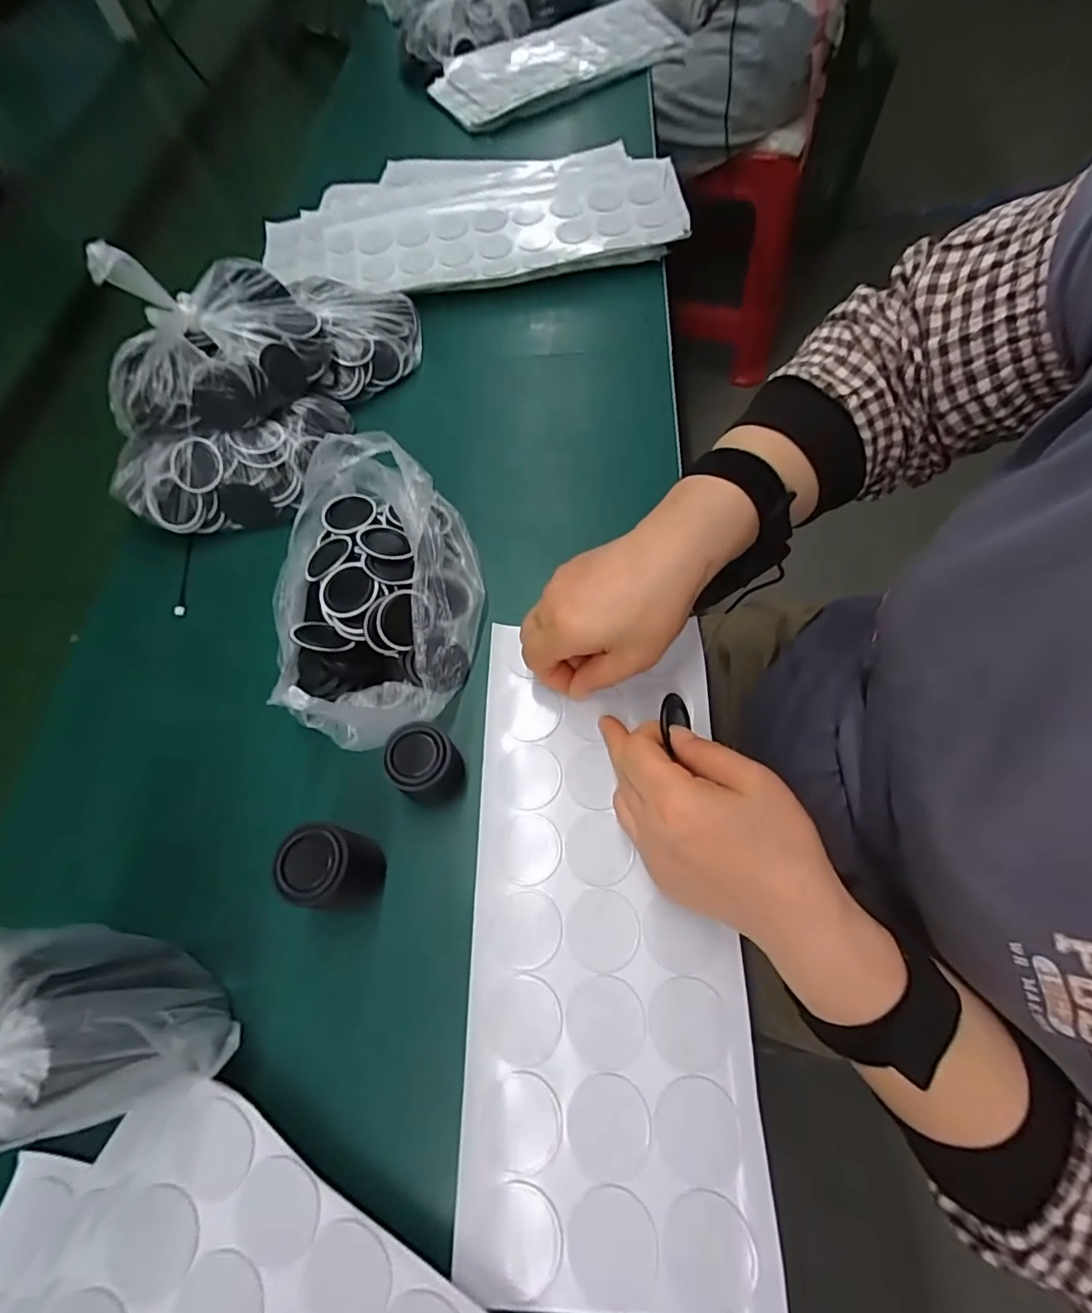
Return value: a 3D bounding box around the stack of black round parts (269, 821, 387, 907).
[{"bbox_3d":[-0.115,0.113,0.290,0.036,0.053,0.035,4,65,6],"label":"stack of black round parts"}]

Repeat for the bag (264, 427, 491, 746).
[{"bbox_3d":[-0.117,-0.044,0.352,0.137,0.068,0.197,1,65,4],"label":"bag"}]

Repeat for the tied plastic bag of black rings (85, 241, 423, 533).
[{"bbox_3d":[-0.221,-0.234,0.407,0.116,0.133,0.273,21,68,13],"label":"tied plastic bag of black rings"}]

